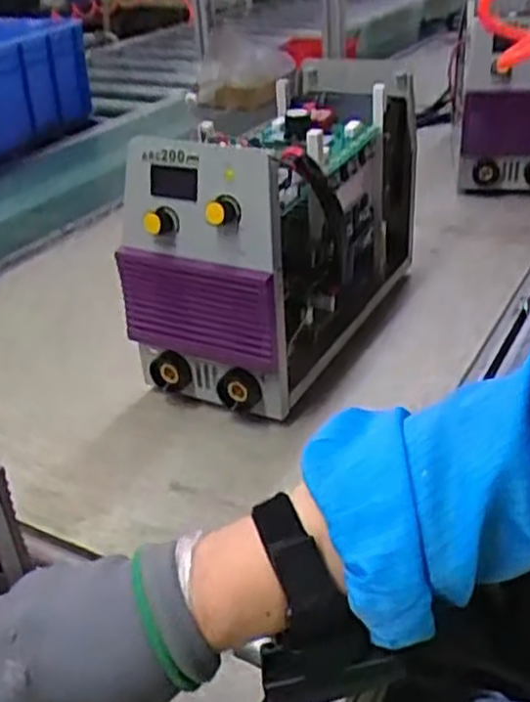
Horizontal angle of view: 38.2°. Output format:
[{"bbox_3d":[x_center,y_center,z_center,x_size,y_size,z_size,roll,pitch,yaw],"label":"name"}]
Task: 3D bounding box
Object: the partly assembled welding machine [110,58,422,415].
[{"bbox_3d":[0.025,-0.132,0.778,0.150,0.229,0.366,13,35,25],"label":"partly assembled welding machine"}]

